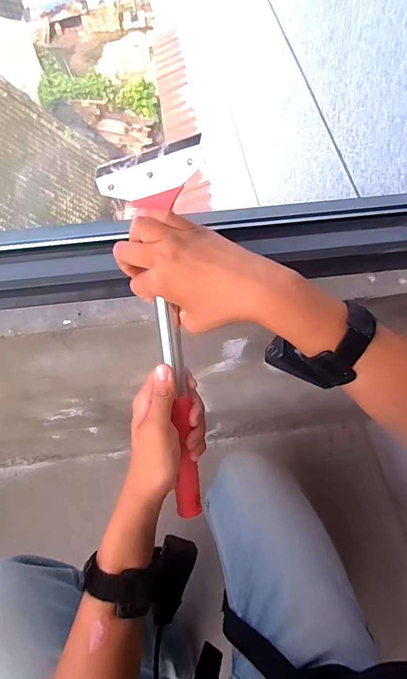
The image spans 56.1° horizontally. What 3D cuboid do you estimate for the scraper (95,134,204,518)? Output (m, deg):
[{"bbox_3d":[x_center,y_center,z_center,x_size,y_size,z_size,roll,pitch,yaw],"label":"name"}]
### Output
[{"bbox_3d":[-0.020,0.002,0.352,0.089,0.023,0.339,-11,98,-5],"label":"scraper"}]

